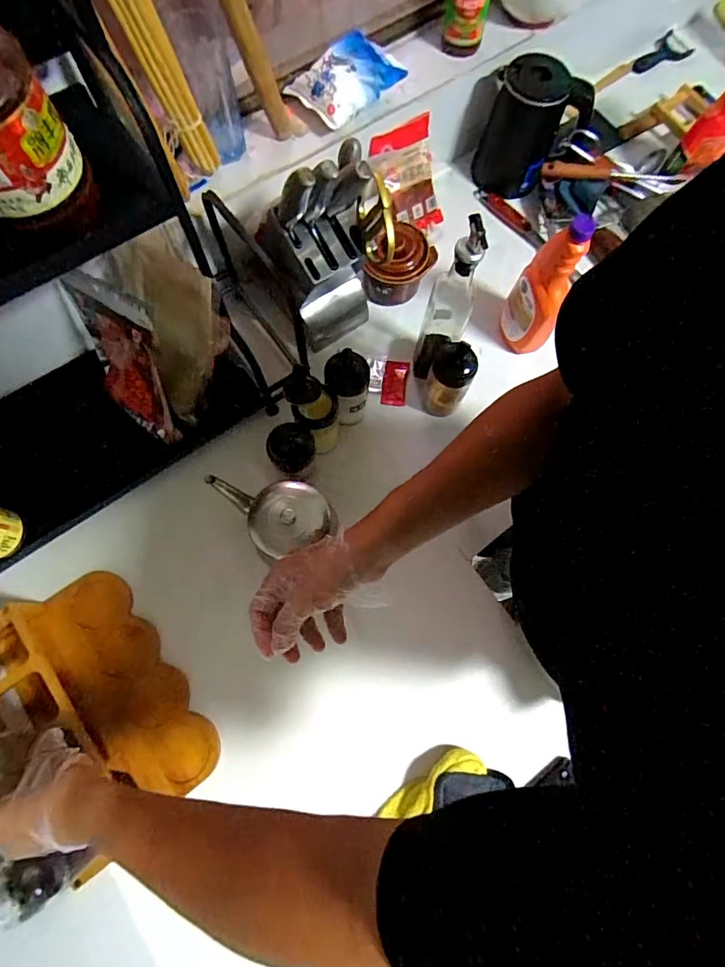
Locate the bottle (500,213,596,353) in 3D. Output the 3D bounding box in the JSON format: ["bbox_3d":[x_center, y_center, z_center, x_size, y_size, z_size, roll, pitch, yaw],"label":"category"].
[{"bbox_3d":[0.262,-0.281,0.676,0.069,0.218,0.075,15,73,2],"label":"bottle"}]

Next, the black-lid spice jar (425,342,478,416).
[{"bbox_3d":[0.124,-0.145,0.686,0.059,0.131,0.057,1,73,-2],"label":"black-lid spice jar"}]

